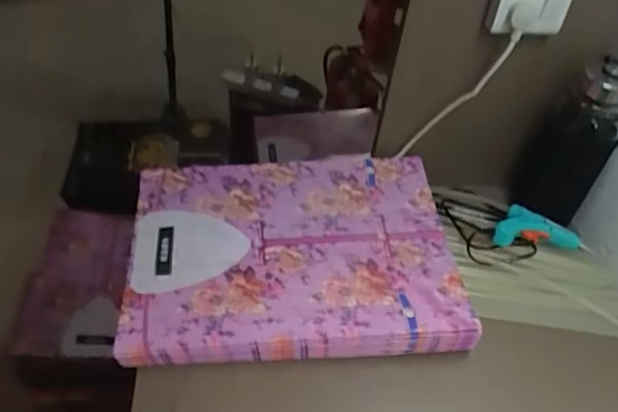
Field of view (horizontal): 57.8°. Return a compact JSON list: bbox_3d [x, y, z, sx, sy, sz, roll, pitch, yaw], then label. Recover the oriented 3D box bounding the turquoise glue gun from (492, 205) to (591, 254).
[{"bbox_3d":[0.302,0.032,0.760,0.143,0.024,0.076,6,41,-21],"label":"turquoise glue gun"}]

